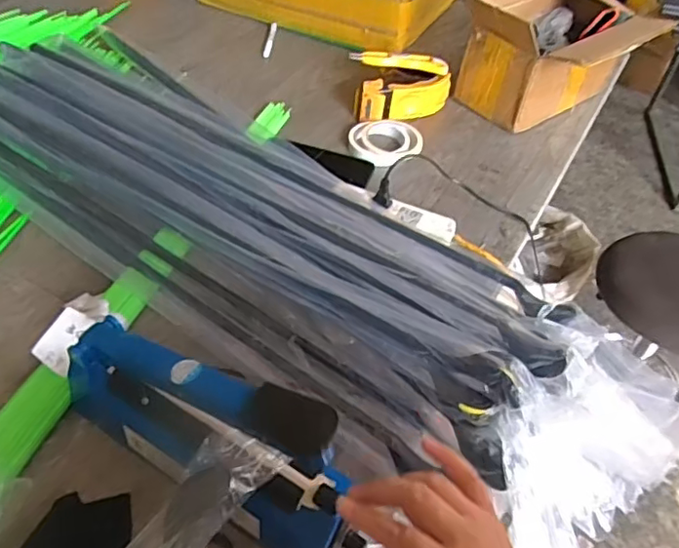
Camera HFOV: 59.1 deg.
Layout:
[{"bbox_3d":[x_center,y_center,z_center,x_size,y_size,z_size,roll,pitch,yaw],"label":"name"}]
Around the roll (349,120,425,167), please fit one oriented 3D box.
[{"bbox_3d":[0.072,-0.206,0.911,0.097,0.025,0.100,2,48,-3],"label":"roll"}]

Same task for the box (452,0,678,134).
[{"bbox_3d":[0.357,-0.357,0.974,0.278,0.208,0.222,-32,58,-29],"label":"box"}]

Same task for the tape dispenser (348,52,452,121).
[{"bbox_3d":[0.101,-0.297,0.967,0.153,0.070,0.112,6,48,0],"label":"tape dispenser"}]

